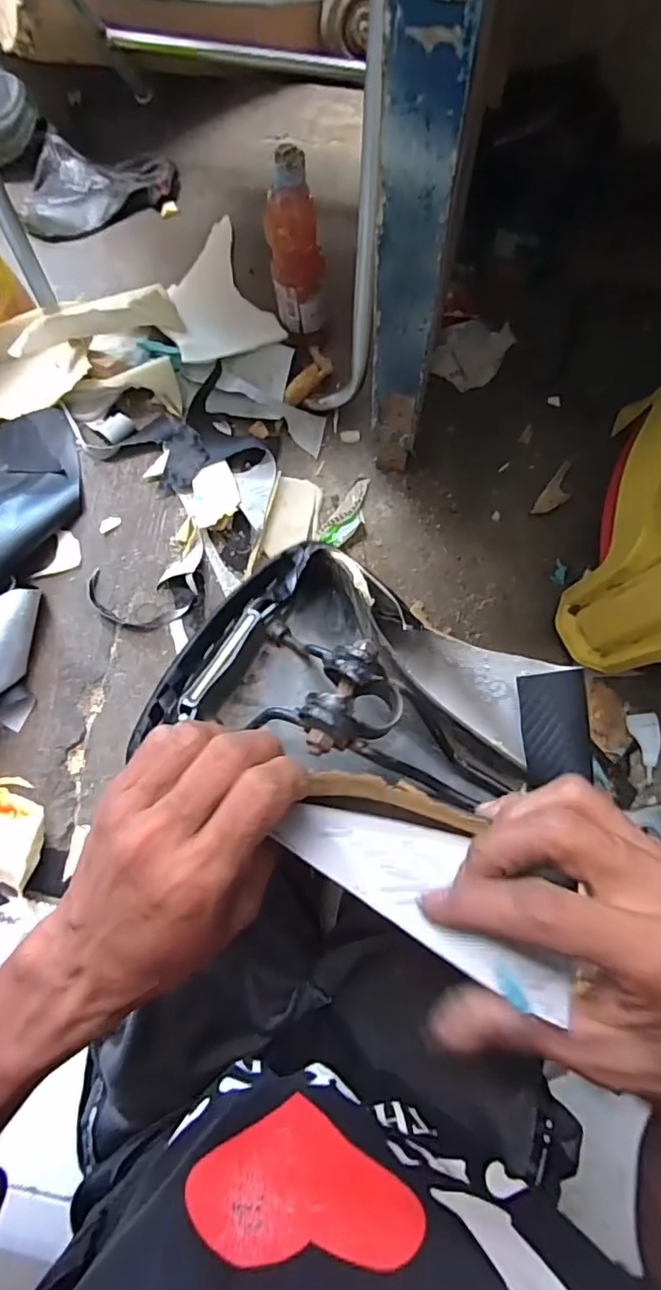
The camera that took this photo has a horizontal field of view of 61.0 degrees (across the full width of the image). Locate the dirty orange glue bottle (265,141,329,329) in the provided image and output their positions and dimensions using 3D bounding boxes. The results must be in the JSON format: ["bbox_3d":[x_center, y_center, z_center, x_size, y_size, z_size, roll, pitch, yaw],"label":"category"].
[{"bbox_3d":[-0.040,-0.452,0.647,0.062,0.197,0.058,-8,82,1],"label":"dirty orange glue bottle"}]

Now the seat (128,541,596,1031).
[{"bbox_3d":[0.015,0.033,0.293,0.232,0.118,0.136,29,84,6],"label":"seat"}]

